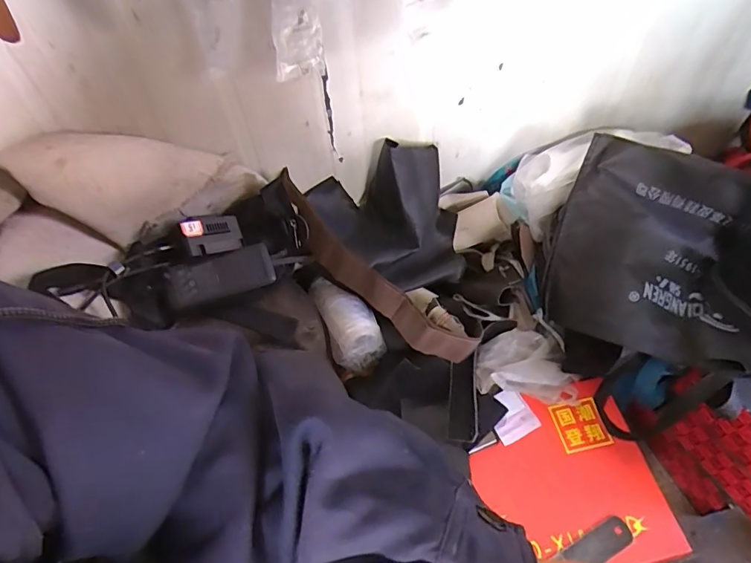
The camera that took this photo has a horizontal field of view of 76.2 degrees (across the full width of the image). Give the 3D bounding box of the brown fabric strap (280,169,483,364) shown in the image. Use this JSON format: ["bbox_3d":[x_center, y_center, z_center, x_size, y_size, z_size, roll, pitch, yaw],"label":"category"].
[{"bbox_3d":[-0.016,-0.016,0.665,0.363,0.067,0.063,43,67,11],"label":"brown fabric strap"}]

